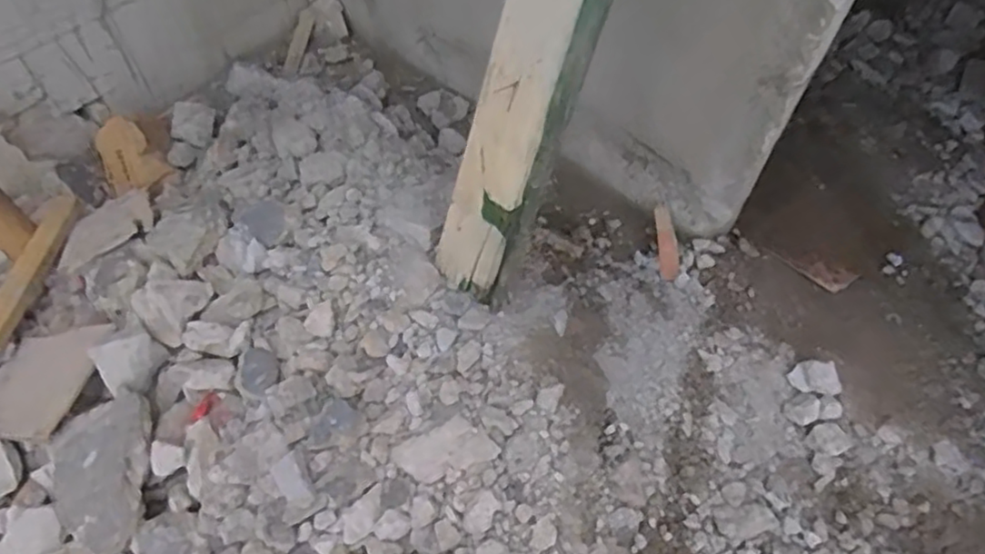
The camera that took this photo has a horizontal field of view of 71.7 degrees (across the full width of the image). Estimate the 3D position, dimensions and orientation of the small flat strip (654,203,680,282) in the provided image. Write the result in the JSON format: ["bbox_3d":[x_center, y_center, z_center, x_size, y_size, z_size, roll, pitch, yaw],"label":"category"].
[{"bbox_3d":[0.416,-0.082,1.628,0.045,0.019,0.194,1,67,-5],"label":"small flat strip"}]

